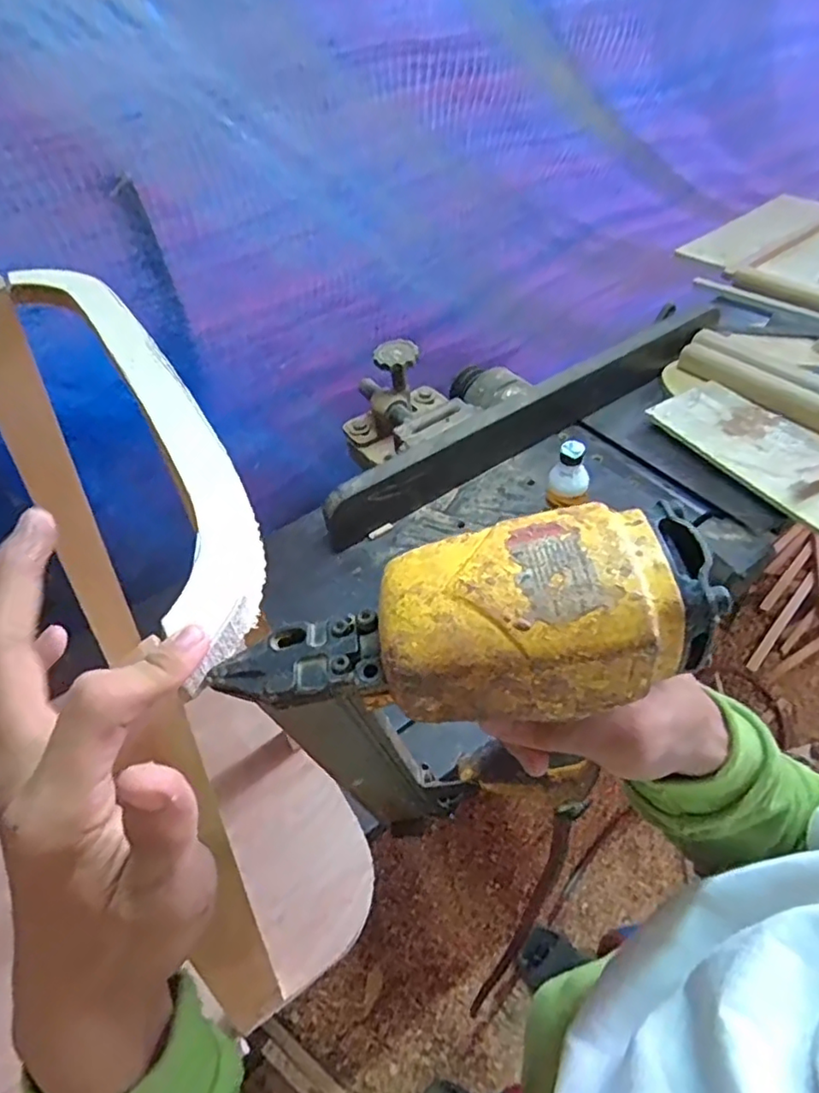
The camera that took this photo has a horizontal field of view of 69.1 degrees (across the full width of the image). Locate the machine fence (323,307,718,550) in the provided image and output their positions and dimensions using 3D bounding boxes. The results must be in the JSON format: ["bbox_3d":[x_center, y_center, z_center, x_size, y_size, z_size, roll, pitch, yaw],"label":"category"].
[{"bbox_3d":[0.186,-0.319,1.116,0.875,0.178,0.288,-26,52,-16],"label":"machine fence"}]

